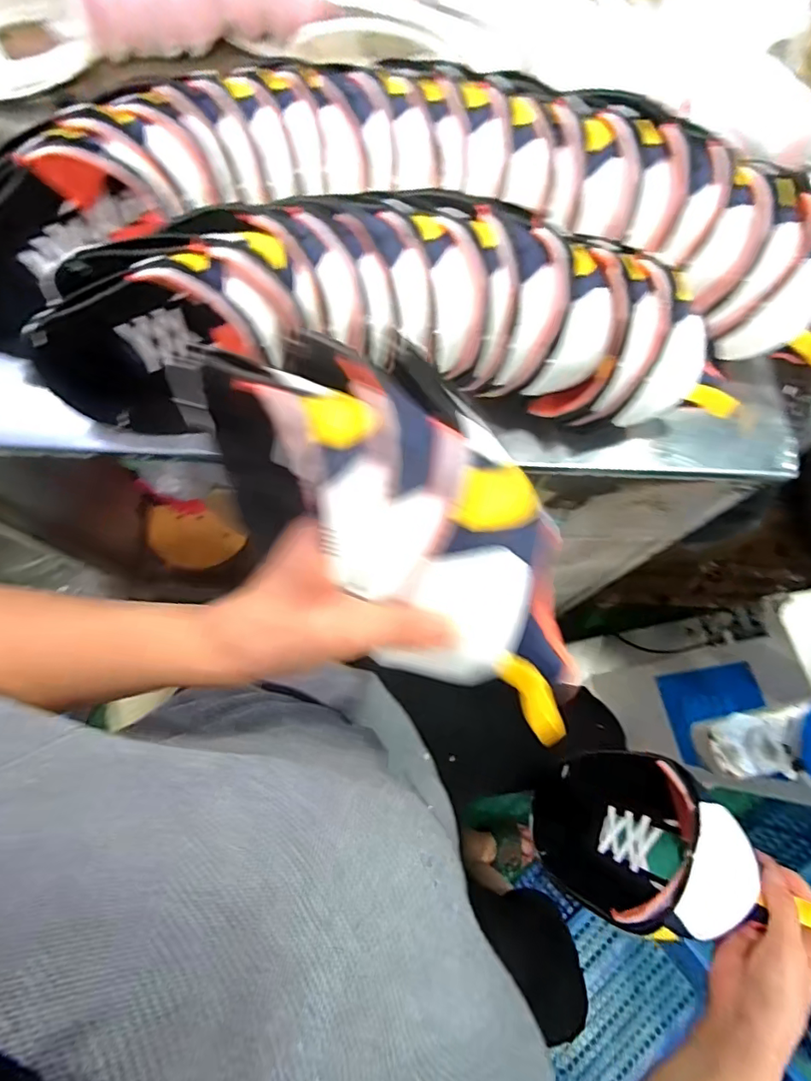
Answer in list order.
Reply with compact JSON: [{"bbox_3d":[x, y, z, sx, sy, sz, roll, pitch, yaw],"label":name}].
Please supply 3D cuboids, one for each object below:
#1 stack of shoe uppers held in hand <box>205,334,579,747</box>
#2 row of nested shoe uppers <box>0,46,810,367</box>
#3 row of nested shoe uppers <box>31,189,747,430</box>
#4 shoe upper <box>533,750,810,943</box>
[{"bbox_3d":[0.005,0.000,0.257,0.199,0.077,0.098,45,76,-6],"label":"stack of shoe uppers held in hand"},{"bbox_3d":[-0.004,-0.307,0.473,0.796,0.128,0.219,3,71,1],"label":"row of nested shoe uppers"},{"bbox_3d":[-0.021,-0.187,0.450,0.600,0.148,0.127,3,71,1],"label":"row of nested shoe uppers"},{"bbox_3d":[0.224,0.289,0.507,0.065,0.227,0.136,34,74,-9],"label":"shoe upper"}]

